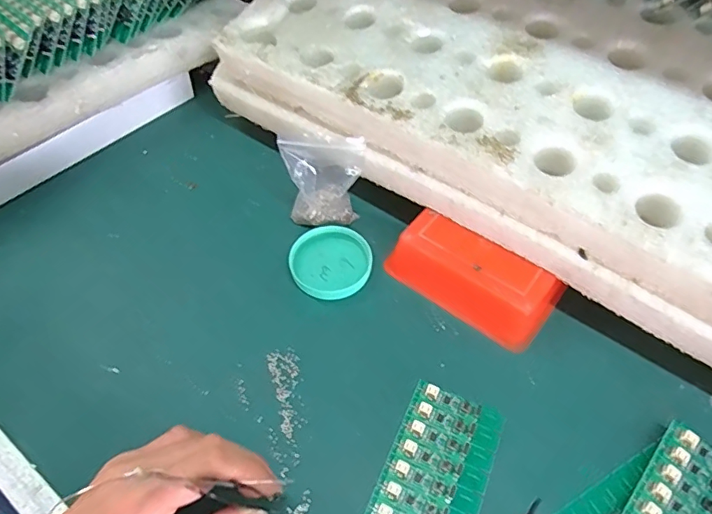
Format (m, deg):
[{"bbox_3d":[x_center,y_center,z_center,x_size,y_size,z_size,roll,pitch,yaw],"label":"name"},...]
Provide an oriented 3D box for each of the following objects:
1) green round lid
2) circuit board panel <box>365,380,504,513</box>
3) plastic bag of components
[{"bbox_3d":[-0.020,0.003,0.410,0.065,0.013,0.063,0,54,1],"label":"green round lid"},{"bbox_3d":[0.046,0.150,0.307,0.063,0.006,0.137,22,56,16],"label":"circuit board panel"},{"bbox_3d":[-0.026,-0.065,0.415,0.065,0.083,0.034,-7,54,-4],"label":"plastic bag of components"}]

